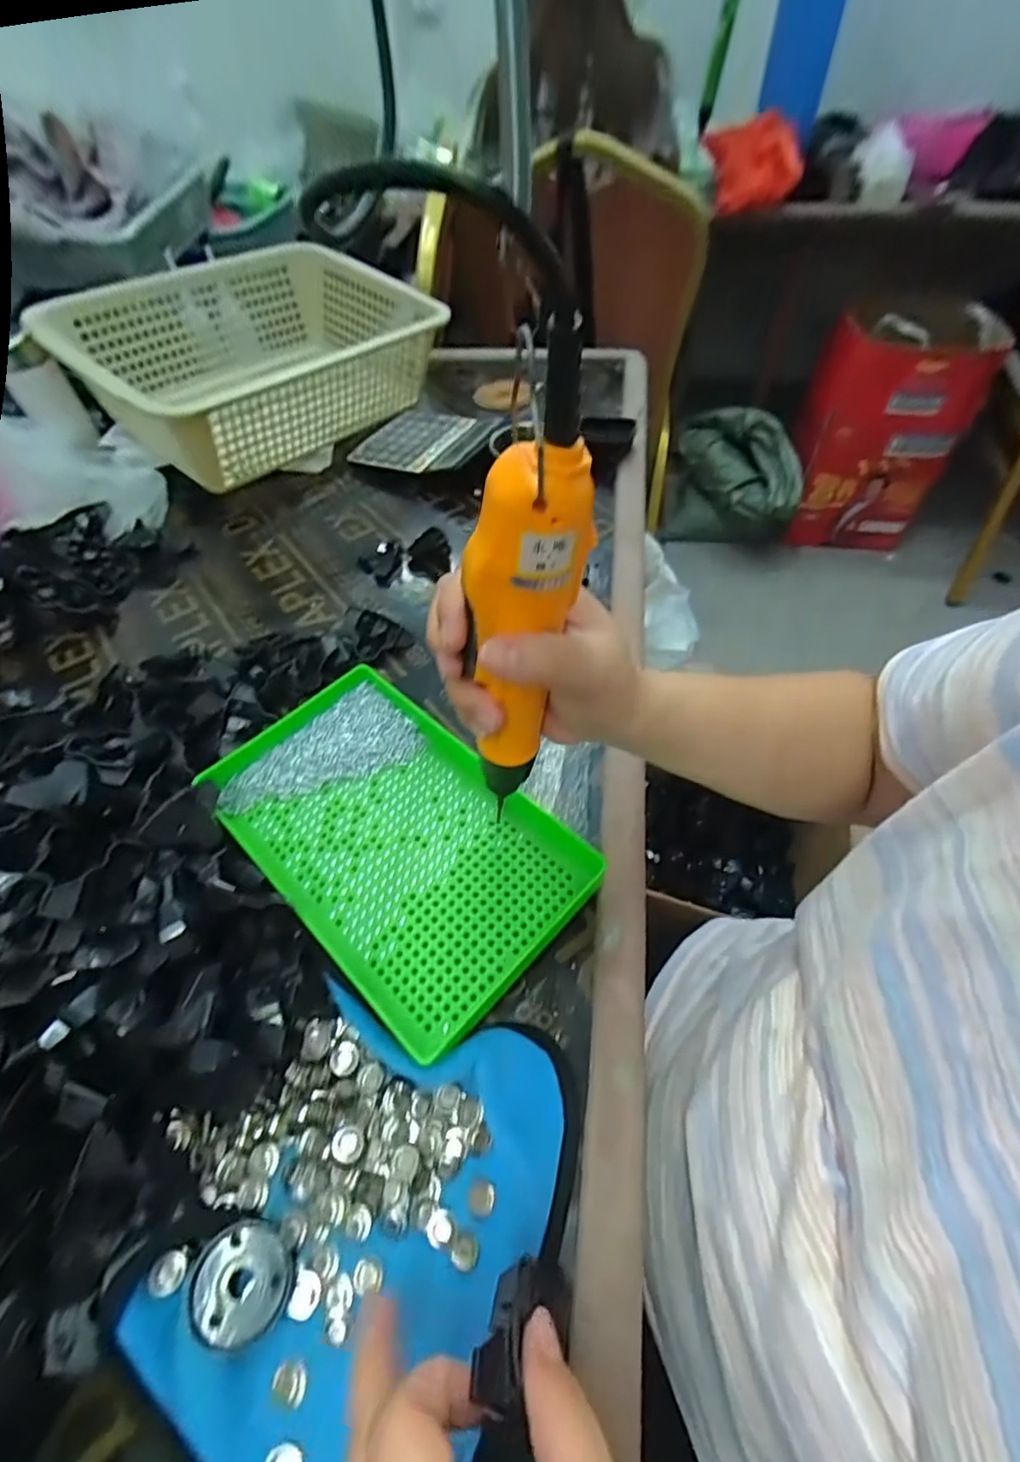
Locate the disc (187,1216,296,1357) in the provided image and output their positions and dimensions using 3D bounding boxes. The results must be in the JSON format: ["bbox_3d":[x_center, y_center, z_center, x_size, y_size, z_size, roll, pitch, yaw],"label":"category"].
[{"bbox_3d":[-0.120,0.248,0.258,0.041,0.009,0.041,-1,54,1],"label":"disc"}]

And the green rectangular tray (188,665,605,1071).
[{"bbox_3d":[-0.078,0.064,0.380,0.238,0.025,0.152,38,62,23],"label":"green rectangular tray"}]

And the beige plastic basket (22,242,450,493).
[{"bbox_3d":[-0.299,-0.449,0.712,0.404,0.150,0.294,-37,61,-23],"label":"beige plastic basket"}]

